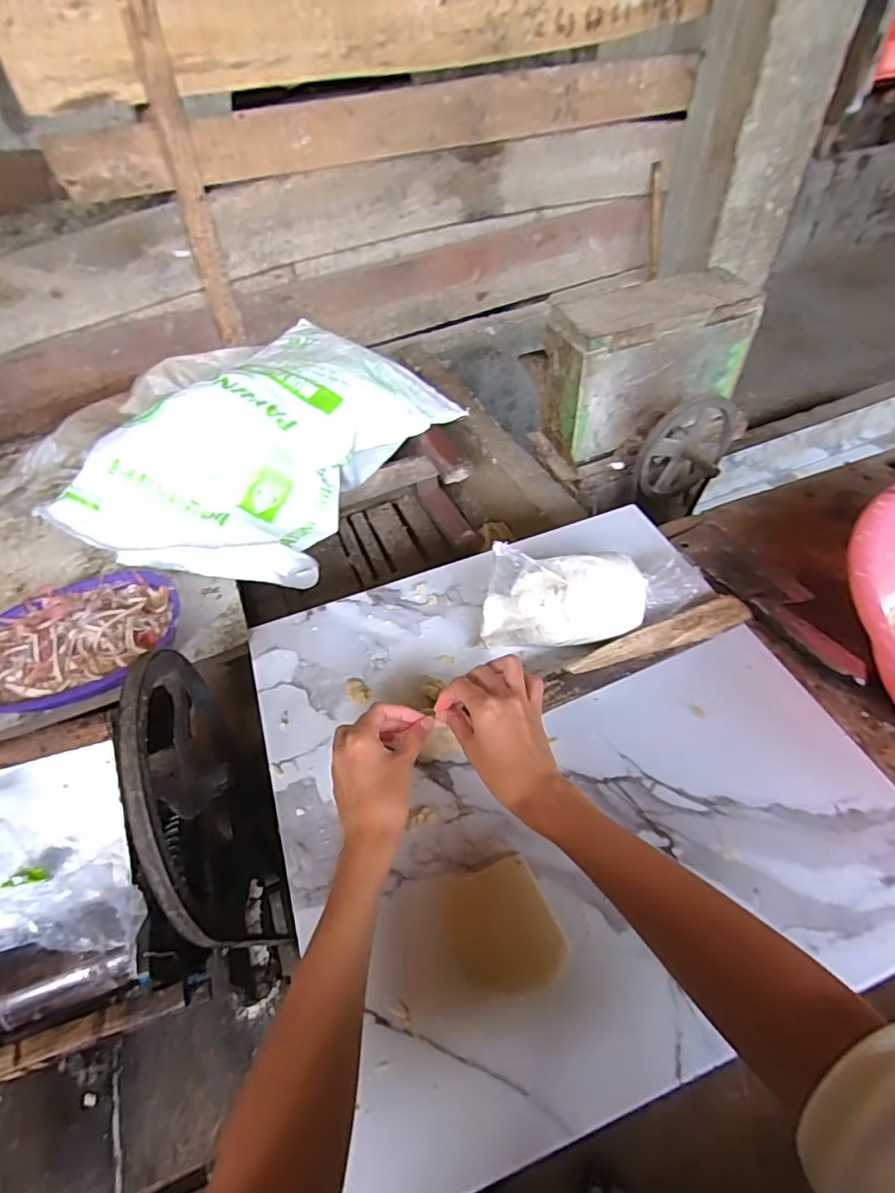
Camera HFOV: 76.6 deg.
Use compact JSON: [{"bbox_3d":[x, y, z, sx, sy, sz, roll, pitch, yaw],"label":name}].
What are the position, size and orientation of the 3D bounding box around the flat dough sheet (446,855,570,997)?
[{"bbox_3d":[0.043,0.251,0.432,0.075,0.004,0.084,-21,53,-4],"label":"flat dough sheet"}]

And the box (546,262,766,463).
[{"bbox_3d":[0.353,-0.420,1.014,0.338,0.214,0.144,-20,52,-14],"label":"box"}]

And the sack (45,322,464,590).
[{"bbox_3d":[-0.310,-0.284,1.042,0.409,0.191,0.662,21,54,19],"label":"sack"}]

